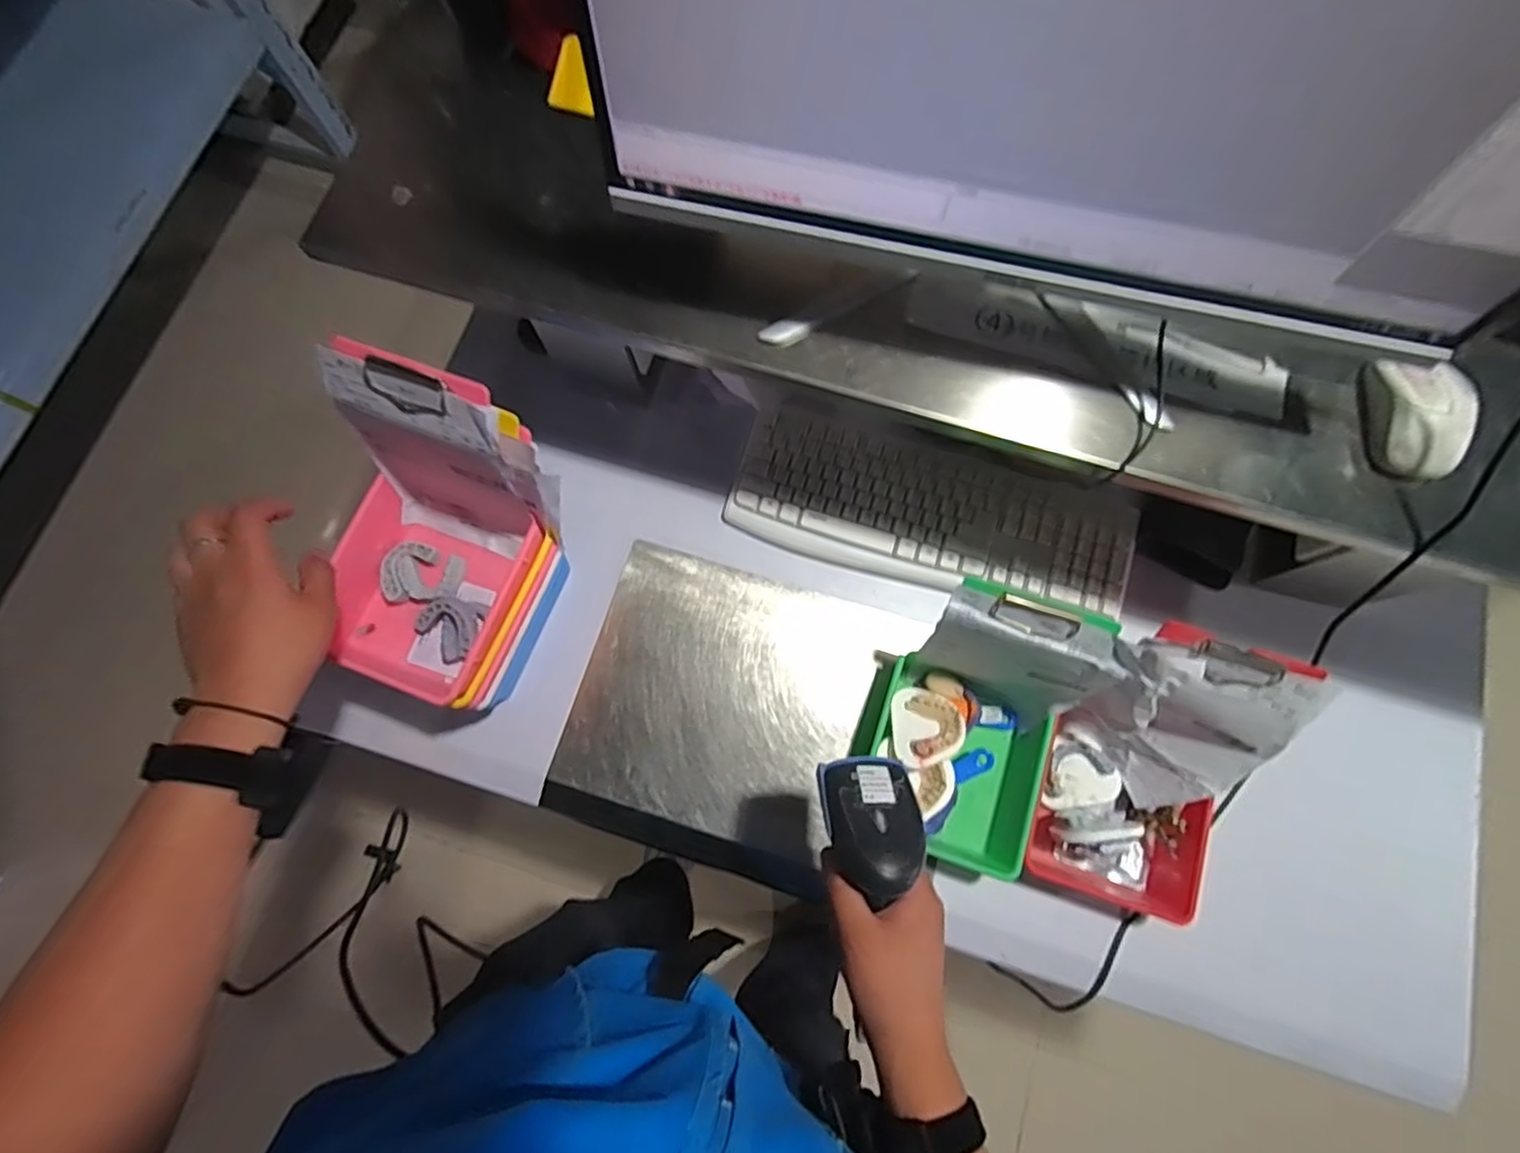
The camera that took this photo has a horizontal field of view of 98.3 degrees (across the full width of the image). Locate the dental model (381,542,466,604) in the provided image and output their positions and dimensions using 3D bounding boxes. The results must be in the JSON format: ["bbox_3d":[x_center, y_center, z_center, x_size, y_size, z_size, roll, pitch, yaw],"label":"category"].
[{"bbox_3d":[-0.306,-0.005,0.600,0.070,0.017,0.052,-2,77,0],"label":"dental model"}]

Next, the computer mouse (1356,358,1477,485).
[{"bbox_3d":[0.487,-0.116,0.486,0.052,0.034,0.087,3,77,1],"label":"computer mouse"}]

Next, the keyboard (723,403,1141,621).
[{"bbox_3d":[0.185,-0.063,0.710,0.422,0.021,0.148,16,77,4],"label":"keyboard"}]

